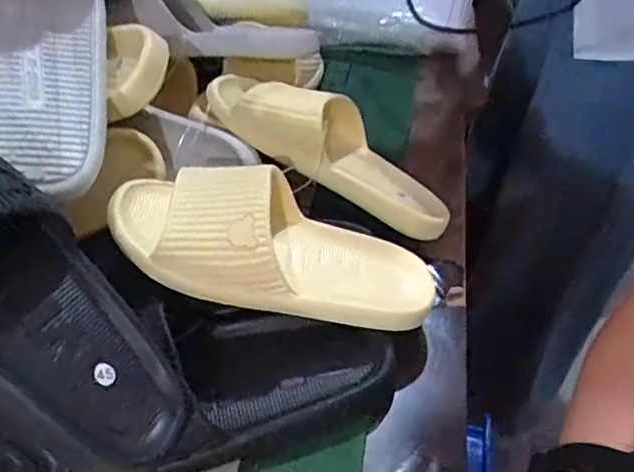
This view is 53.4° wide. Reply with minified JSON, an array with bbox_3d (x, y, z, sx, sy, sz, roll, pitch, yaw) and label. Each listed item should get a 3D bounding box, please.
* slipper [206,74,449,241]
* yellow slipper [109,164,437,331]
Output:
[{"bbox_3d":[0.016,-0.085,0.572,0.237,0.068,0.085,32,47,-4],"label":"slipper"},{"bbox_3d":[-0.023,0.003,0.460,0.246,0.059,0.097,17,43,-13],"label":"yellow slipper"}]

